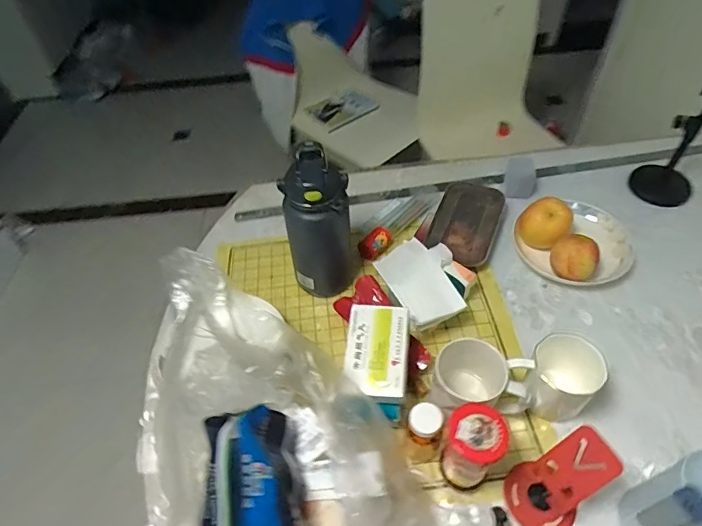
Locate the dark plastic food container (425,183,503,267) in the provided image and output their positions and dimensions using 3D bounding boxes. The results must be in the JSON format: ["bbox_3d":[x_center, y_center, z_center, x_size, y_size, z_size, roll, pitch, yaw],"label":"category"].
[{"bbox_3d":[0.212,-0.070,0.867,0.116,0.043,0.192,17,54,17],"label":"dark plastic food container"}]

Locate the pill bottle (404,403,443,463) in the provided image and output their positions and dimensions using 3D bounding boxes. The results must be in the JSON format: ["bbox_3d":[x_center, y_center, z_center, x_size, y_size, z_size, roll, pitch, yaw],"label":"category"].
[{"bbox_3d":[0.094,0.218,0.596,0.041,0.094,0.039,-2,51,2],"label":"pill bottle"}]

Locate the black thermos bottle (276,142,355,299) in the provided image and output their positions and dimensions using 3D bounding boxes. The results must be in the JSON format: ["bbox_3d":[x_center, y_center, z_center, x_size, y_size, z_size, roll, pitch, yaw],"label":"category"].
[{"bbox_3d":[-0.049,-0.053,0.736,0.096,0.255,0.093,-8,51,-3],"label":"black thermos bottle"}]

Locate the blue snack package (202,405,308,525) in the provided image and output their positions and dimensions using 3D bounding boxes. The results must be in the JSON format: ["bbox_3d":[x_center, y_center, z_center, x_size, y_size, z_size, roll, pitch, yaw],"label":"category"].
[{"bbox_3d":[-0.089,0.230,0.457,0.107,0.084,0.160,-14,51,-7],"label":"blue snack package"}]

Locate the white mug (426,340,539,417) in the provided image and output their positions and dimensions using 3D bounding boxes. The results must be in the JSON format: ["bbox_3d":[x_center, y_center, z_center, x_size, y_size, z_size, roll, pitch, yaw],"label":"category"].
[{"bbox_3d":[0.181,0.162,0.641,0.145,0.102,0.095,-9,51,-3],"label":"white mug"}]

